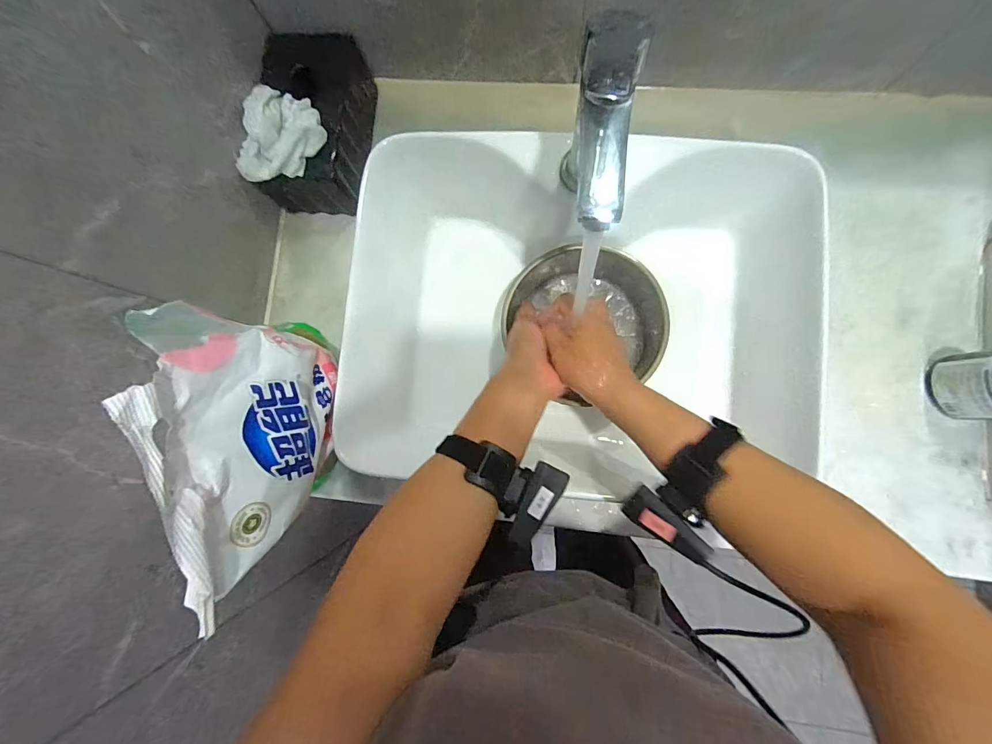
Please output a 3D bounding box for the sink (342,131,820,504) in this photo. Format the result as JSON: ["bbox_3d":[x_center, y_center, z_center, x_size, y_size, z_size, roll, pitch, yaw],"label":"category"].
[{"bbox_3d":[0.086,-0.060,0.508,0.476,0.140,0.350,3,85,5],"label":"sink"}]

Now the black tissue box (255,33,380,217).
[{"bbox_3d":[-0.238,-0.325,0.575,0.124,0.096,0.205,7,86,5],"label":"black tissue box"}]

